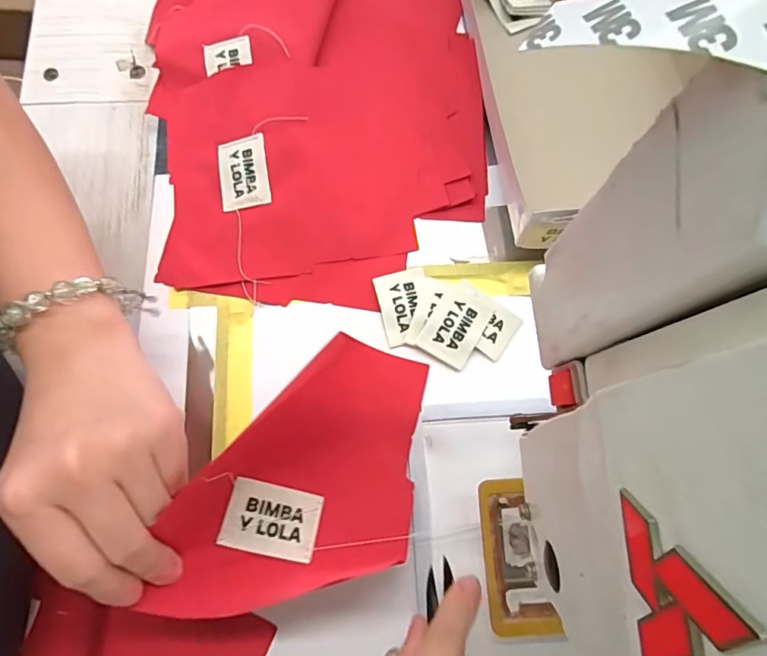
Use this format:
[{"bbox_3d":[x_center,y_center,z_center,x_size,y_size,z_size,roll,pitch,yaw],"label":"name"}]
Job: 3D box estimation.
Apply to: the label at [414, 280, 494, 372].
[{"bbox_3d":[0.050,-0.003,0.321,0.034,0.005,0.056,32,78,3],"label":"label"}]

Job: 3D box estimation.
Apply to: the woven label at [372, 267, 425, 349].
[{"bbox_3d":[0.015,-0.014,0.322,0.034,0.004,0.049,-13,78,-5],"label":"woven label"}]

